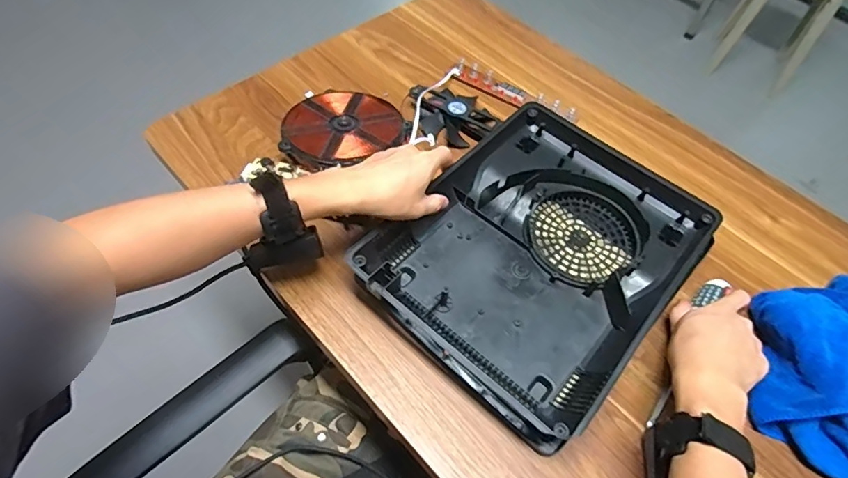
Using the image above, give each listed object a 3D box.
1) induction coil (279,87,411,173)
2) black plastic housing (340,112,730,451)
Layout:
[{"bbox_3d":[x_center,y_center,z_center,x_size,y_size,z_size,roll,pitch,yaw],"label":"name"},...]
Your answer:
[{"bbox_3d":[-0.114,-0.153,0.654,0.160,0.020,0.151,3,47,-3],"label":"induction coil"},{"bbox_3d":[0.131,0.008,0.549,0.270,0.051,0.340,38,63,19],"label":"black plastic housing"}]

